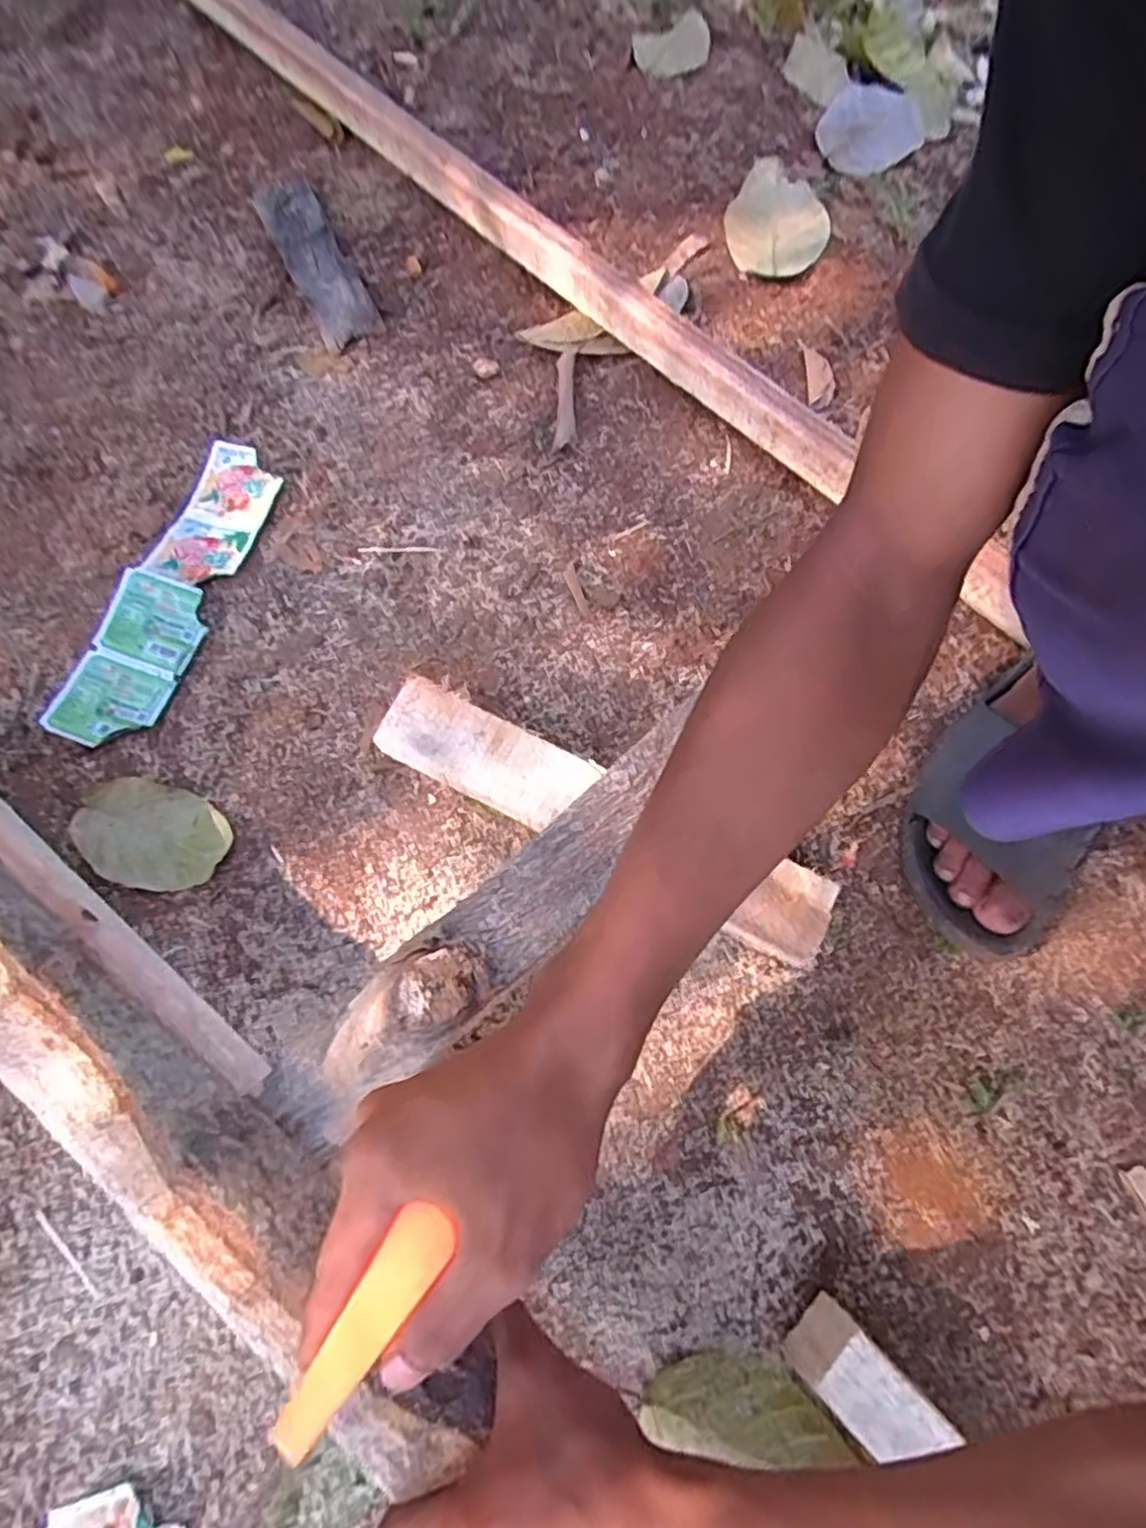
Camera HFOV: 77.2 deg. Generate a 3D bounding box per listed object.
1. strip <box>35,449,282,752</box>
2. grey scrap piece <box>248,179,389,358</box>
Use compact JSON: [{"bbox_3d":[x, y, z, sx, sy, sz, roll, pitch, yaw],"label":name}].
[{"bbox_3d":[-0.311,-0.139,0.560,0.072,0.020,0.267,18,73,6],"label":"strip"},{"bbox_3d":[-0.245,-0.481,0.679,0.057,0.017,0.218,-25,78,-12],"label":"grey scrap piece"}]

